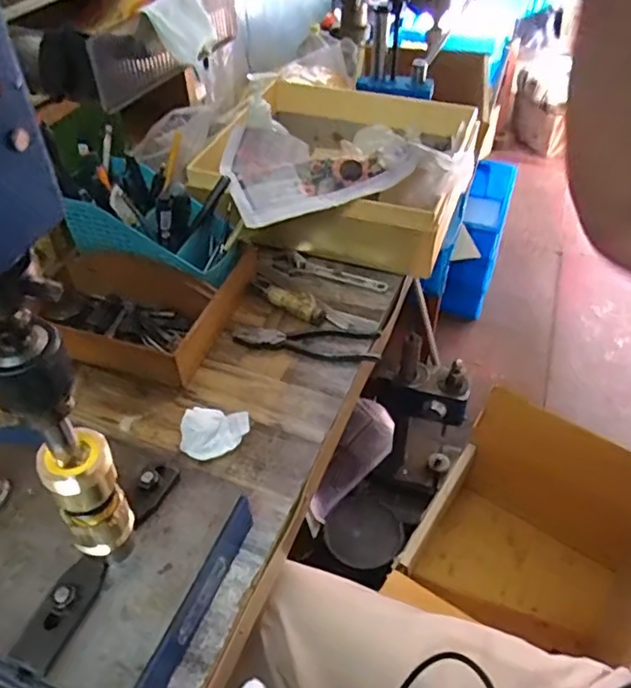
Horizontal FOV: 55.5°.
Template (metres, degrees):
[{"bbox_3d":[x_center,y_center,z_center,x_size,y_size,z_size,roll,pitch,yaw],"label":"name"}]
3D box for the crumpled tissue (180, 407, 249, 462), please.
[{"bbox_3d":[-0.094,0.082,0.556,0.060,0.024,0.041,2,46,4],"label":"crumpled tissue"}]

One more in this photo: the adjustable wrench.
[{"bbox_3d":[0.016,-0.085,0.728,0.141,0.013,0.030,16,48,17],"label":"adjustable wrench"}]

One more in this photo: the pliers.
[{"bbox_3d":[-0.011,-0.005,0.649,0.160,0.015,0.046,2,46,4],"label":"pliers"}]

